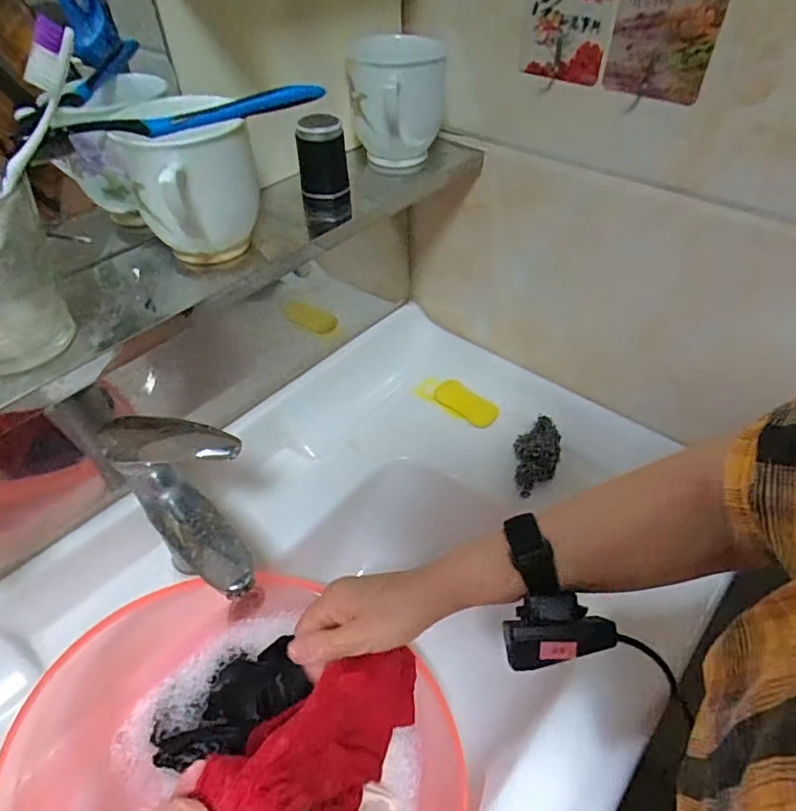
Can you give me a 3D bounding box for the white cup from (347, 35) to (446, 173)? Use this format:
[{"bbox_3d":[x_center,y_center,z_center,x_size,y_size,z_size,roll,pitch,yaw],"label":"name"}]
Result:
[{"bbox_3d":[0.001,-0.255,0.481,0.083,0.094,0.101,-4,44,-2],"label":"white cup"}]

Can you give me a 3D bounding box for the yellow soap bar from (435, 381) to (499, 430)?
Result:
[{"bbox_3d":[0.083,-0.003,0.673,0.083,0.006,0.037,36,80,28],"label":"yellow soap bar"}]

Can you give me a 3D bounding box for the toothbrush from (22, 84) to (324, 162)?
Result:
[{"bbox_3d":[-0.133,-0.176,0.340,0.173,0.021,0.015,-9,45,-7],"label":"toothbrush"}]

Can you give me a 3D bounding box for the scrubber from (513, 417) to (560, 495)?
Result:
[{"bbox_3d":[0.151,0.050,0.598,0.046,0.024,0.102,8,45,10],"label":"scrubber"}]

